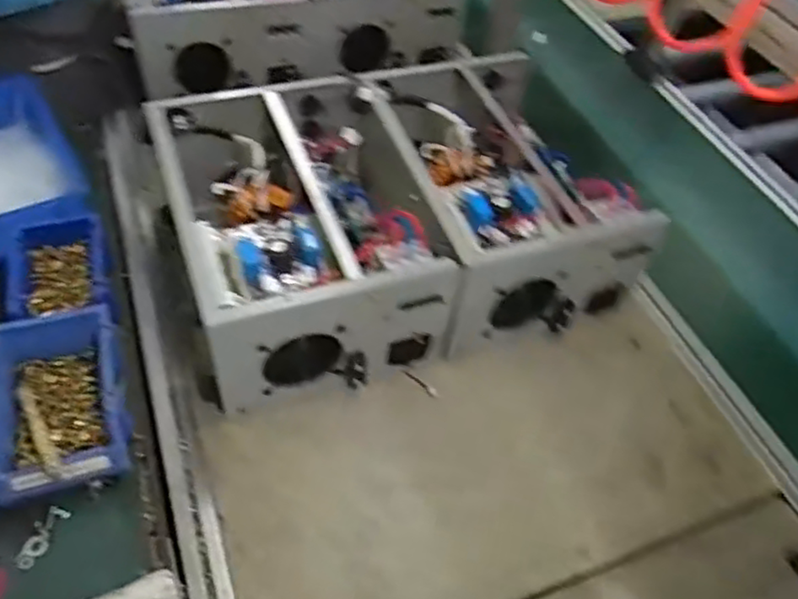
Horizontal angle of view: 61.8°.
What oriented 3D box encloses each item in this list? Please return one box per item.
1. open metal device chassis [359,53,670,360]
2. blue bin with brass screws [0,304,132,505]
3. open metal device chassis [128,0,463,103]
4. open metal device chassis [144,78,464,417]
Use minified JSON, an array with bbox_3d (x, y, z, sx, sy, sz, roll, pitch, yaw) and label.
[{"bbox_3d":[0.118,-0.146,0.905,0.271,0.205,0.386,-16,54,-17],"label":"open metal device chassis"},{"bbox_3d":[-0.350,0.108,0.694,0.127,0.083,0.190,-12,53,-15],"label":"blue bin with brass screws"},{"bbox_3d":[-0.212,-0.561,1.187,0.530,0.141,0.418,-15,54,-17],"label":"open metal device chassis"},{"bbox_3d":[-0.126,-0.085,0.836,0.295,0.184,0.393,-13,53,-16],"label":"open metal device chassis"}]

